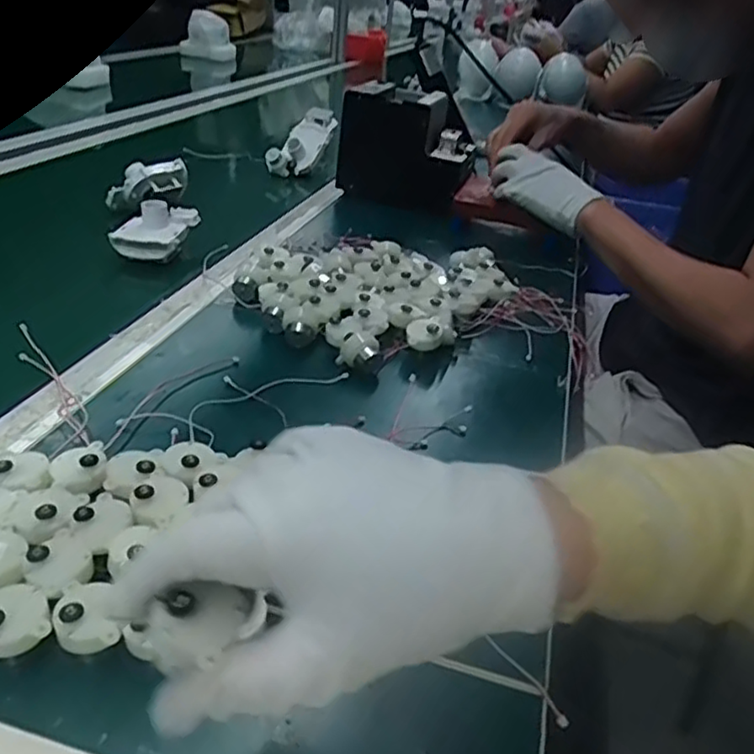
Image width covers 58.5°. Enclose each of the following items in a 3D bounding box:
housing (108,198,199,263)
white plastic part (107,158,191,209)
[{"bbox_3d":[-0.242,-0.166,0.742,0.068,0.046,0.089,10,32,5],"label":"housing"},{"bbox_3d":[-0.287,-0.243,0.838,0.104,0.043,0.027,-25,40,-15],"label":"white plastic part"}]

